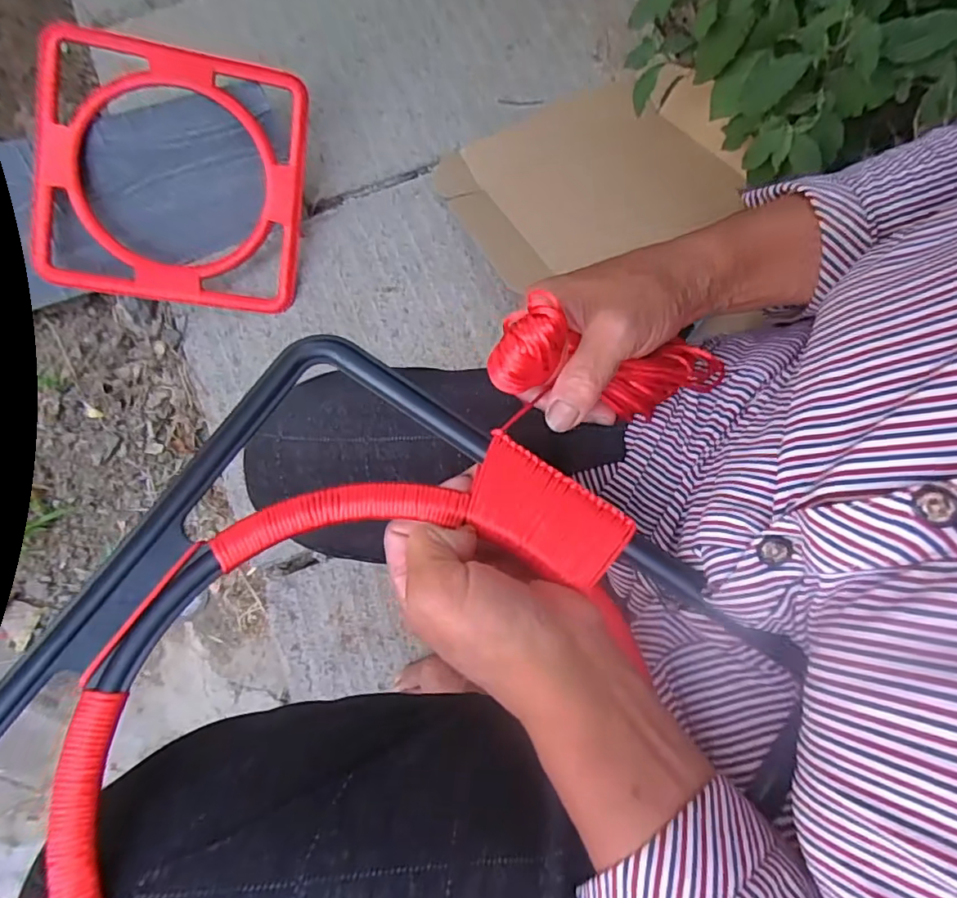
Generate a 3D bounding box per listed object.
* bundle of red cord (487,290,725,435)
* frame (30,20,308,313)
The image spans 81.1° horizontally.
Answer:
[{"bbox_3d":[0.078,-0.041,0.309,0.147,0.046,0.056,4,77,-28],"label":"bundle of red cord"},{"bbox_3d":[-0.418,-0.372,0.764,0.334,0.028,0.328,5,97,-13],"label":"frame"}]

